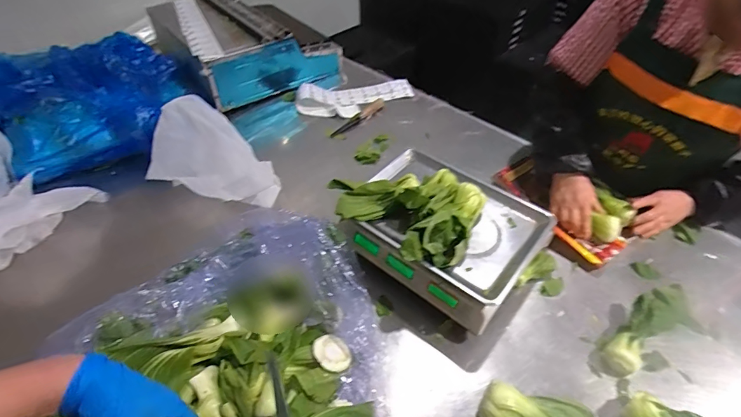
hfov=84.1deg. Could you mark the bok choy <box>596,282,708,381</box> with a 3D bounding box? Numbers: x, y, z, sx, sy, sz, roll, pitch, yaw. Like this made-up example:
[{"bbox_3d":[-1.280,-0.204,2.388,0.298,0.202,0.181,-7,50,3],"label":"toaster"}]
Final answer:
[{"bbox_3d":[0.496,0.198,0.701,0.248,0.052,0.099,-29,53,-26],"label":"bok choy"}]

